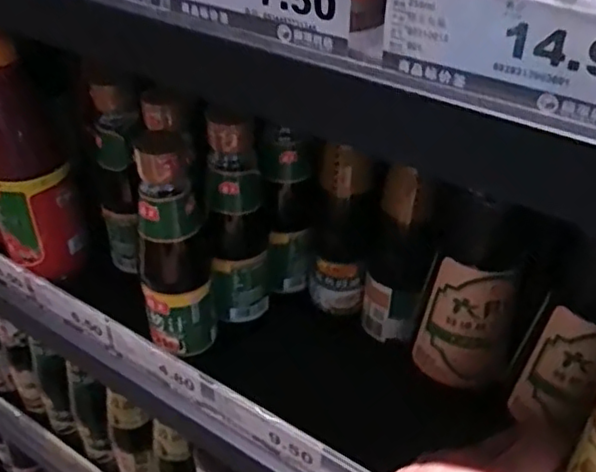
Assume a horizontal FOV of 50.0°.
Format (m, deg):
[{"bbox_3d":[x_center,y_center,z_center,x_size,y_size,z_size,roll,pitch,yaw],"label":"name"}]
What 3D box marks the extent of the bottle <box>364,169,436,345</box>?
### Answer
[{"bbox_3d":[0.073,0.016,0.469,0.041,0.145,0.040,3,39,1],"label":"bottle"}]

